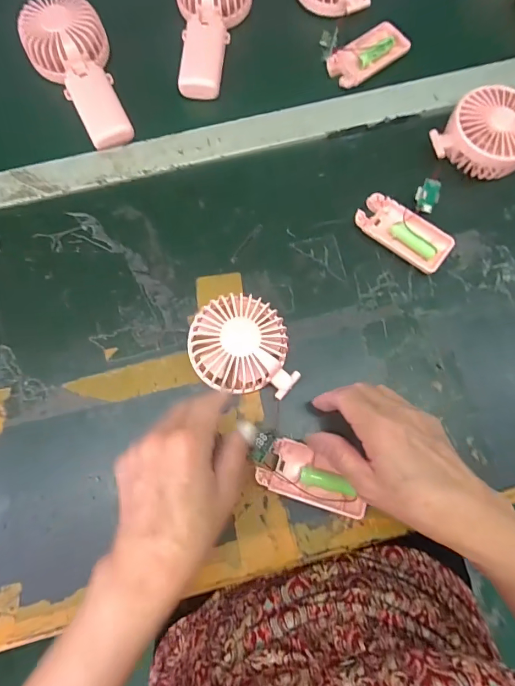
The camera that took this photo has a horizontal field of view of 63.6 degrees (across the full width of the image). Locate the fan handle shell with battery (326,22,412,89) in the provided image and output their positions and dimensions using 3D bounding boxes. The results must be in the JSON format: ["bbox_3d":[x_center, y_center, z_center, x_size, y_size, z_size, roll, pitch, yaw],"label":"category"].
[{"bbox_3d":[0.123,-0.324,0.470,0.095,0.015,0.049,-36,78,-9],"label":"fan handle shell with battery"}]

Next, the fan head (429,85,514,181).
[{"bbox_3d":[0.234,-0.209,0.421,0.084,0.046,0.094,44,79,11],"label":"fan head"}]

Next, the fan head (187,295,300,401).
[{"bbox_3d":[-0.012,0.003,0.368,0.092,0.052,0.080,6,75,2],"label":"fan head"}]

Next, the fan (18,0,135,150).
[{"bbox_3d":[-0.191,-0.292,0.442,0.085,0.041,0.173,-23,76,-6],"label":"fan"}]

